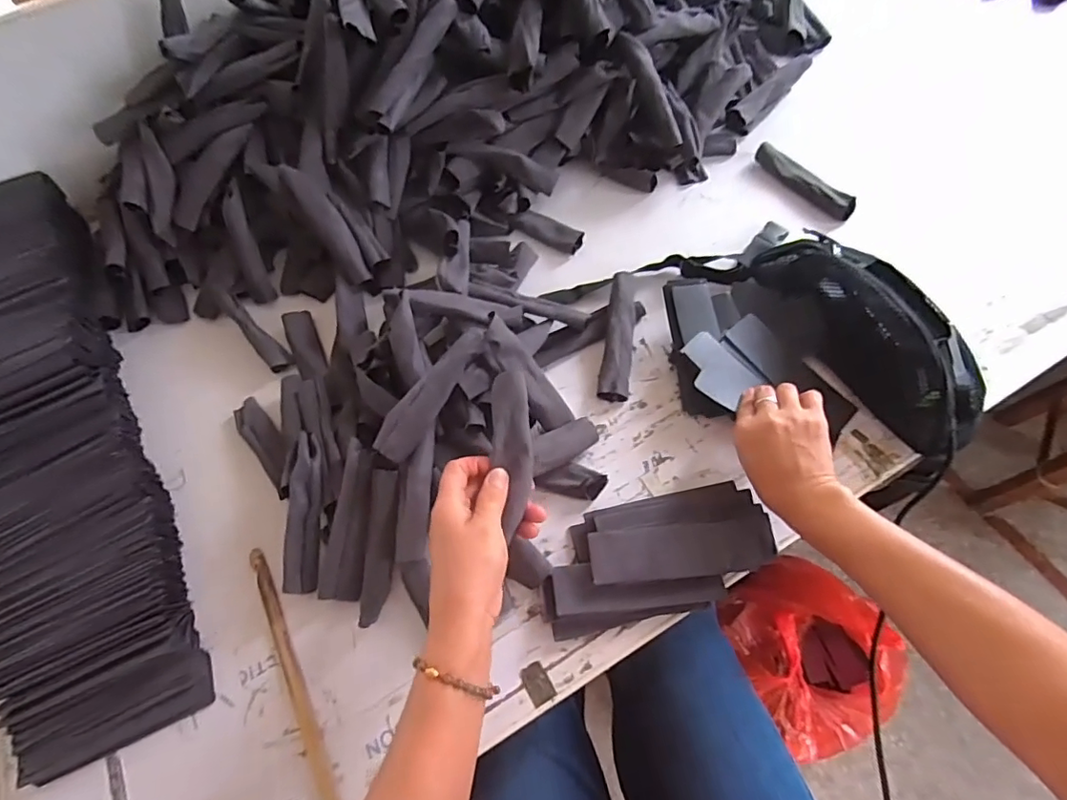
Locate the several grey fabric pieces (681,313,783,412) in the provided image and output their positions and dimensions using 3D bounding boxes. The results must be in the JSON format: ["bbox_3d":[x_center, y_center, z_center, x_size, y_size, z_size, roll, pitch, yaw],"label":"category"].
[{"bbox_3d":[0.215,-0.042,0.574,0.111,0.017,0.082,-28,67,-11],"label":"several grey fabric pieces"}]

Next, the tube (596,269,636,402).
[{"bbox_3d":[0.098,-0.074,0.612,0.032,0.029,0.155,8,66,6],"label":"tube"}]

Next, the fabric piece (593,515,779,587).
[{"bbox_3d":[0.135,0.134,0.487,0.165,0.011,0.050,-3,52,-1],"label":"fabric piece"}]

